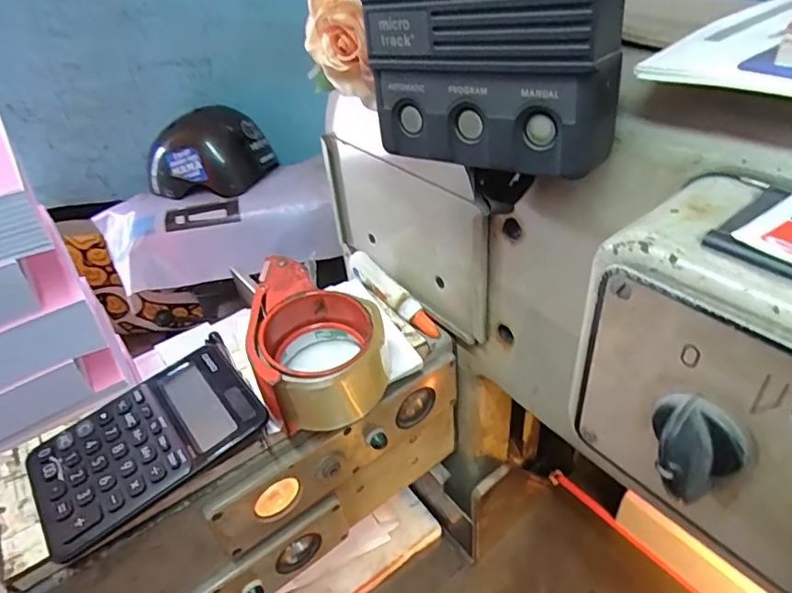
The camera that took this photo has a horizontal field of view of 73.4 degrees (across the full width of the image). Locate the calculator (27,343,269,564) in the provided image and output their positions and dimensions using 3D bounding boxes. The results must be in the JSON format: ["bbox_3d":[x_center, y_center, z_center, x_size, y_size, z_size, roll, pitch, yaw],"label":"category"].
[{"bbox_3d":[-0.172,0.097,0.367,0.143,0.016,0.099,-30,44,-25],"label":"calculator"}]

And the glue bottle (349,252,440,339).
[{"bbox_3d":[-0.003,-0.001,0.474,0.104,0.024,0.020,43,55,8],"label":"glue bottle"}]

